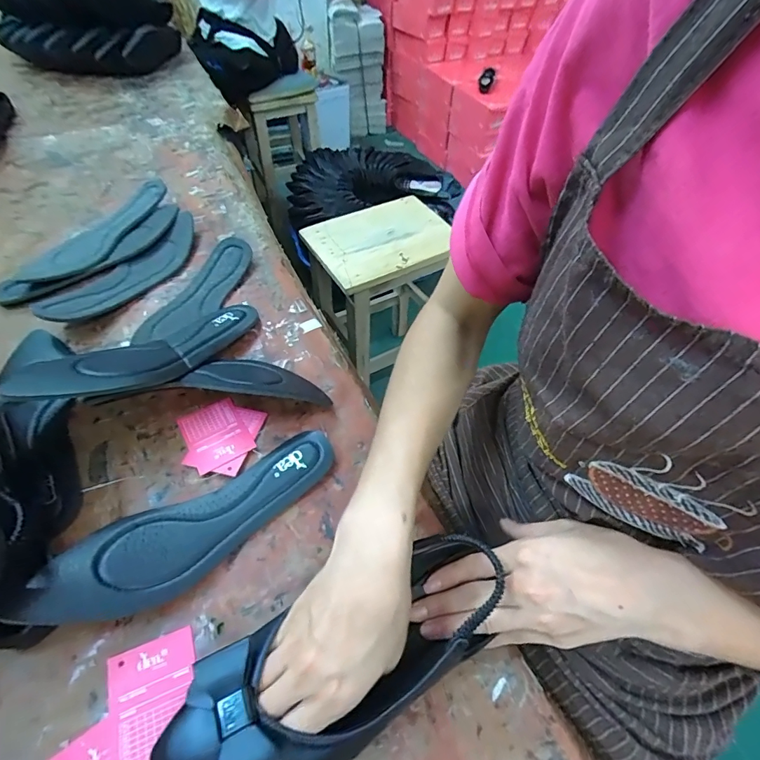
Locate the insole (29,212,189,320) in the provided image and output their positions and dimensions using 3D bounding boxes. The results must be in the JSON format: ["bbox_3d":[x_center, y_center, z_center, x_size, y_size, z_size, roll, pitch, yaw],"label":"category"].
[{"bbox_3d":[-0.320,-0.149,0.529,0.073,0.033,0.242,26,57,16],"label":"insole"}]

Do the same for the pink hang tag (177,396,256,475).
[{"bbox_3d":[-0.163,0.052,0.406,0.055,0.004,0.072,-27,59,-21],"label":"pink hang tag"}]

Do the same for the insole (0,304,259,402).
[{"bbox_3d":[-0.222,-0.030,0.411,0.074,0.021,0.246,28,34,17],"label":"insole"}]

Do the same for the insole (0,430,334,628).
[{"bbox_3d":[-0.145,0.116,0.337,0.245,0.040,0.076,-26,59,-20],"label":"insole"}]

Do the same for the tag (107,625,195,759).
[{"bbox_3d":[-0.155,0.218,0.280,0.055,0.004,0.072,-19,56,-16],"label":"tag"}]

